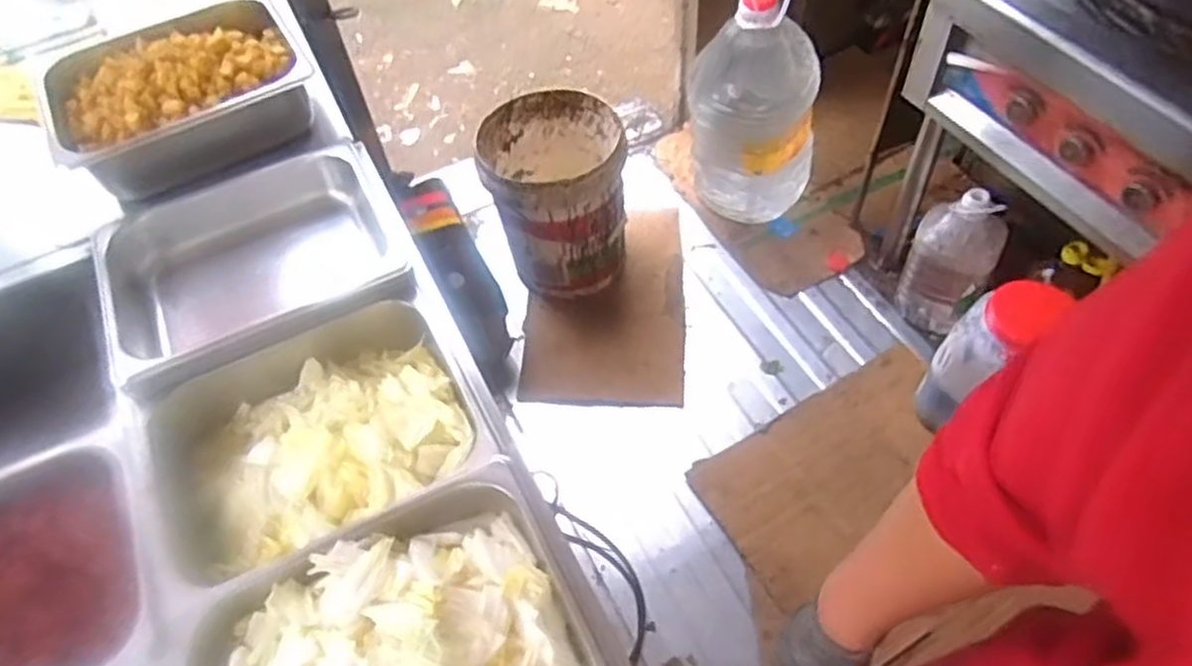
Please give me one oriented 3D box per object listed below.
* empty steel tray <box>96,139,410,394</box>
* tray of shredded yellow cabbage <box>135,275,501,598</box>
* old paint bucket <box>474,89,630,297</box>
[{"bbox_3d":[-0.405,-0.074,0.937,0.340,0.100,0.264,-27,56,-15],"label":"empty steel tray"},{"bbox_3d":[-0.286,0.113,0.809,0.321,0.092,0.259,-24,55,-13],"label":"tray of shredded yellow cabbage"},{"bbox_3d":[-0.079,-0.286,1.678,0.279,0.362,0.274,-2,53,3],"label":"old paint bucket"}]

